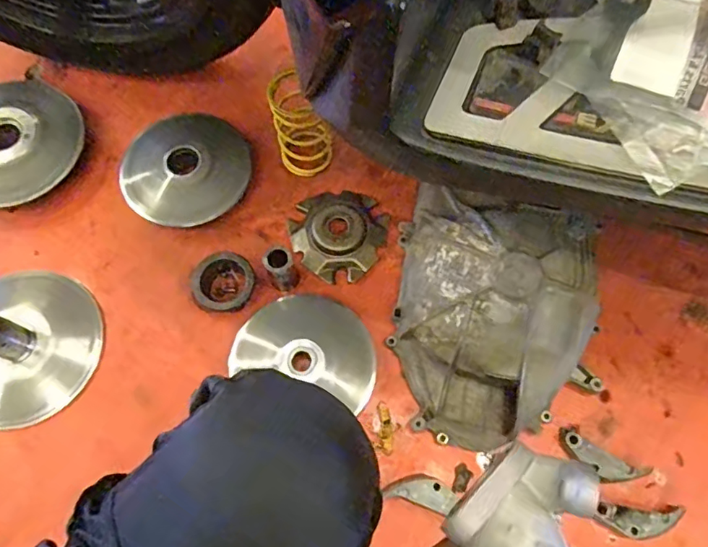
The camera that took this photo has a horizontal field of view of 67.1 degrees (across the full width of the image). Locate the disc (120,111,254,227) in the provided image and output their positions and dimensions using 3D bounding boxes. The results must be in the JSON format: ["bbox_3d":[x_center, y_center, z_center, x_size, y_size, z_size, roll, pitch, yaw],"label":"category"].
[{"bbox_3d":[-0.205,-0.126,0.651,0.140,0.018,0.144,0,87,5],"label":"disc"}]

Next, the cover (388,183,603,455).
[{"bbox_3d":[0.158,0.033,0.574,0.219,0.094,0.289,6,70,3],"label":"cover"}]

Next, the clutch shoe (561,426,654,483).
[{"bbox_3d":[0.256,0.194,0.553,0.089,0.017,0.033,30,72,11],"label":"clutch shoe"}]

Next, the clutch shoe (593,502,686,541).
[{"bbox_3d":[0.282,0.247,0.532,0.082,0.023,0.031,2,69,1],"label":"clutch shoe"}]

